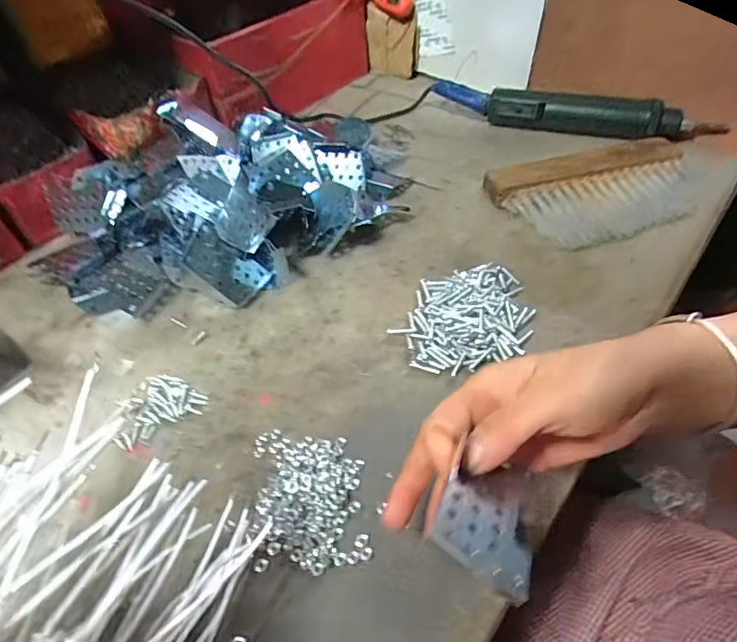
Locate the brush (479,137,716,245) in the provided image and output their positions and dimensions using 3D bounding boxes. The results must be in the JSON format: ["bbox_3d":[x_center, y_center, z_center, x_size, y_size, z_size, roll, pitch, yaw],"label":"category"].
[{"bbox_3d":[0.242,-0.130,0.502,0.235,0.024,0.116,-13,48,-7],"label":"brush"}]

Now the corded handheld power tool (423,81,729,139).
[{"bbox_3d":[0.231,-0.237,0.594,0.305,0.046,0.041,15,51,17],"label":"corded handheld power tool"}]

